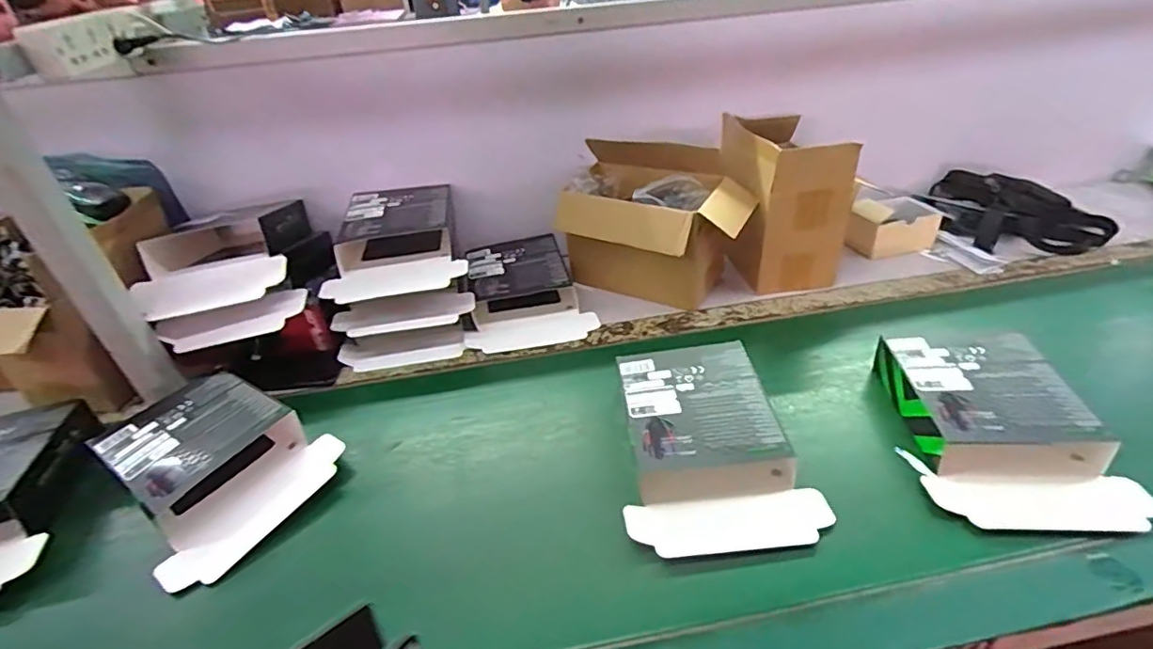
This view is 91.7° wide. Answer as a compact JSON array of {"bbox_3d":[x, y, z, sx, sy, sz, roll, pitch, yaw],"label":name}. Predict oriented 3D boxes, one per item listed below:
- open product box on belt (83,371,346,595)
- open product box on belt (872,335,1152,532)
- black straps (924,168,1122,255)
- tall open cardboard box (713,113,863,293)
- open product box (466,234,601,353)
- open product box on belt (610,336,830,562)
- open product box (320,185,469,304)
[{"bbox_3d":[-0.399,0.155,0.618,0.225,0.075,0.190,19,40,30],"label":"open product box on belt"},{"bbox_3d":[0.452,0.105,0.601,0.188,0.063,0.230,-1,34,5],"label":"open product box on belt"},{"bbox_3d":[0.751,-0.194,0.970,0.278,0.080,0.190,26,45,37],"label":"black straps"},{"bbox_3d":[0.327,-0.208,0.919,0.131,0.224,0.236,-7,34,-3],"label":"tall open cardboard box"},{"bbox_3d":[-0.079,-0.059,0.892,0.193,0.065,0.239,-8,34,-5],"label":"open product box"},{"bbox_3d":[0.139,0.125,0.611,0.195,0.065,0.246,-6,34,-3],"label":"open product box on belt"},{"bbox_3d":[-0.274,-0.132,0.842,0.191,0.067,0.234,-11,35,-9],"label":"open product box"}]

